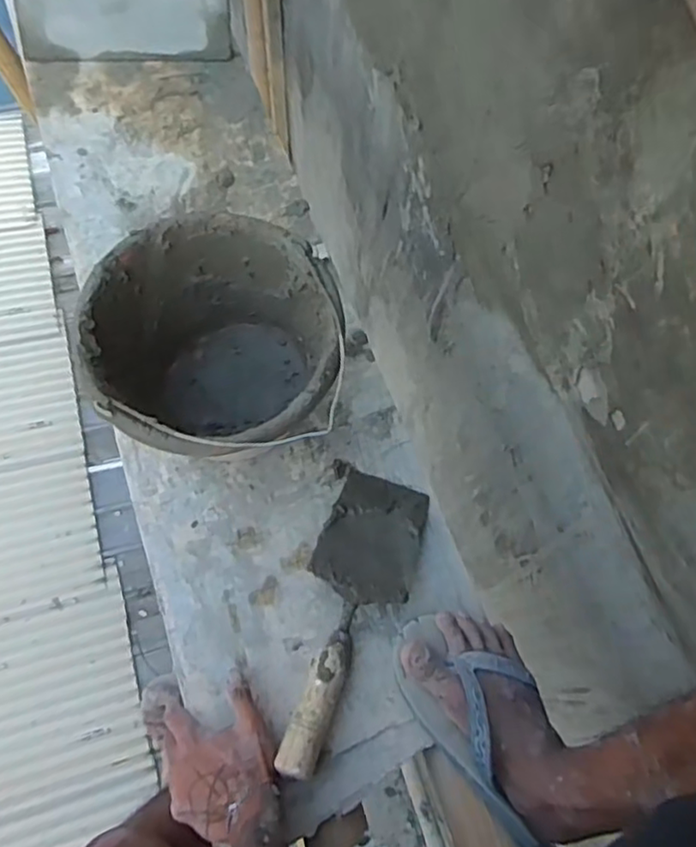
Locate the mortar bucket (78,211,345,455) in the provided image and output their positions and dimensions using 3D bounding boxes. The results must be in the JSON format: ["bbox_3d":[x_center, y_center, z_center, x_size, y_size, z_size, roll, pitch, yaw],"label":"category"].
[{"bbox_3d":[-0.123,-0.060,0.648,0.222,0.161,0.232,-2,67,-3],"label":"mortar bucket"}]

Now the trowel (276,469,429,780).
[{"bbox_3d":[-0.002,0.177,0.611,0.096,0.047,0.287,19,67,6],"label":"trowel"}]

